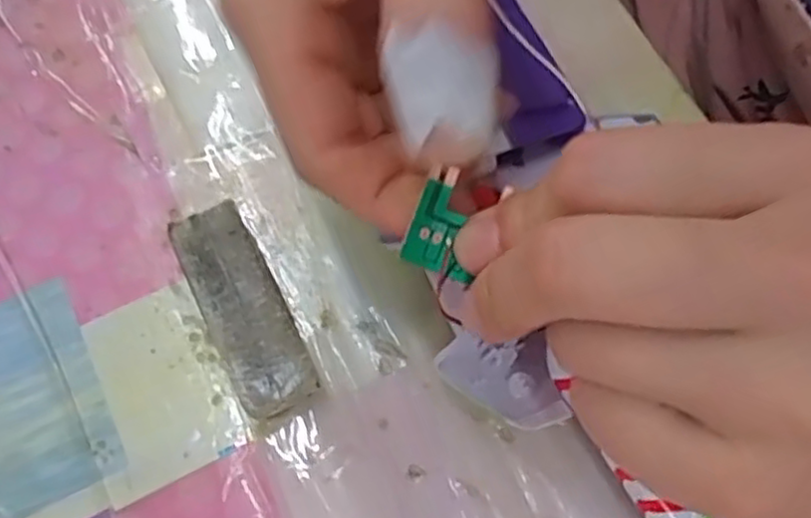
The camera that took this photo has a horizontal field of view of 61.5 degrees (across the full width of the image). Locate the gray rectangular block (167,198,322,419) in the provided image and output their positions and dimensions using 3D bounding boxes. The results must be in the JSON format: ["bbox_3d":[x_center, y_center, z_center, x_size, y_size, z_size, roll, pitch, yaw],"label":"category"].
[{"bbox_3d":[-0.051,0.016,0.217,0.023,0.017,0.069,-26,73,-9],"label":"gray rectangular block"}]

